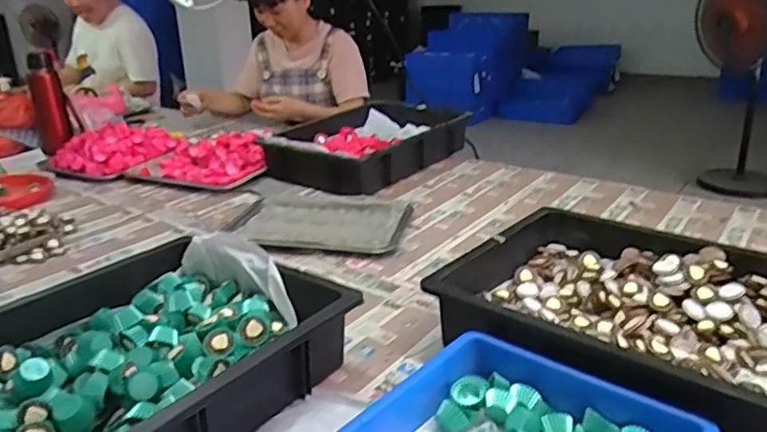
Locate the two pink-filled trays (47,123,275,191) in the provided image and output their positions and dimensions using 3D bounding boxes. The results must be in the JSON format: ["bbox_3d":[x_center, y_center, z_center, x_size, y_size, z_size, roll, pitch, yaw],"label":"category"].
[{"bbox_3d":[-0.514,-0.166,1.460,0.549,0.093,0.296,6,25,16],"label":"two pink-filled trays"}]

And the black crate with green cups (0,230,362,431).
[{"bbox_3d":[-0.279,0.156,0.599,0.328,0.096,0.448,16,29,34],"label":"black crate with green cups"}]

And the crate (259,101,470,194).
[{"bbox_3d":[-0.027,-0.163,1.392,0.314,0.118,0.434,13,25,33],"label":"crate"}]

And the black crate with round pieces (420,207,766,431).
[{"bbox_3d":[0.305,0.109,0.654,0.442,0.090,0.328,19,31,38],"label":"black crate with round pieces"}]

